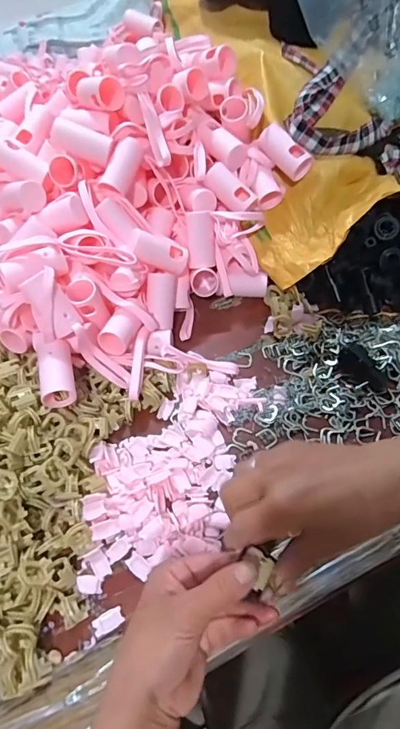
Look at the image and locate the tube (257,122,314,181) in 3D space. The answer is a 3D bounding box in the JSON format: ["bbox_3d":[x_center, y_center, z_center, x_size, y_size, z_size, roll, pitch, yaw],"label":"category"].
[{"bbox_3d":[0.095,-0.239,0.473,0.067,0.027,0.024,45,70,4],"label":"tube"}]

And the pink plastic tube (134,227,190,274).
[{"bbox_3d":[-0.045,-0.122,0.460,0.063,0.032,0.027,14,11,-28],"label":"pink plastic tube"}]

